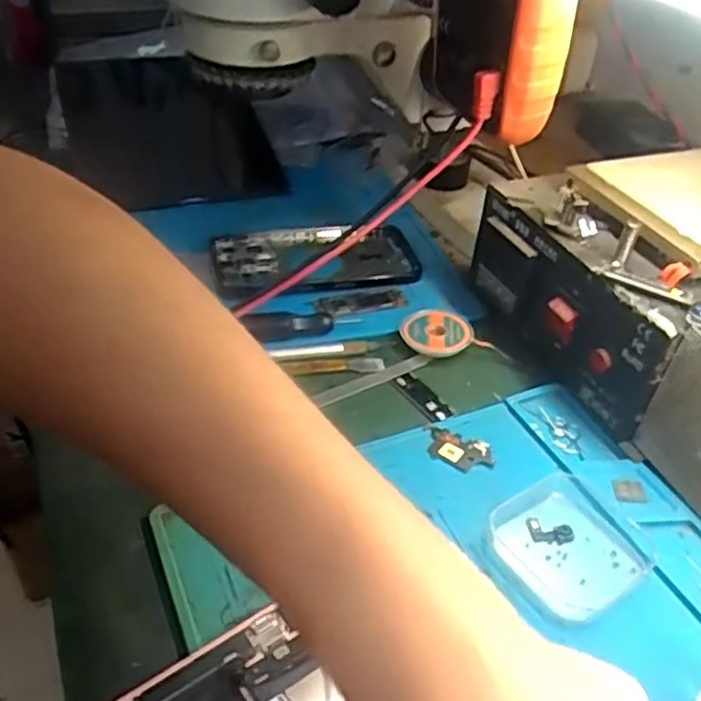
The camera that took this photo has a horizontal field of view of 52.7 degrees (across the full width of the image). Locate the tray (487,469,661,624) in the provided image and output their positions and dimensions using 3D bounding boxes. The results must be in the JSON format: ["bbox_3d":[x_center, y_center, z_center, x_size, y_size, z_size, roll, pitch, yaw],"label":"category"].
[{"bbox_3d":[0.106,0.091,0.335,0.067,0.015,0.062,-21,45,-29],"label":"tray"}]

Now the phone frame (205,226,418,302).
[{"bbox_3d":[-0.022,-0.069,0.518,0.152,0.012,0.079,-7,40,-14],"label":"phone frame"}]

